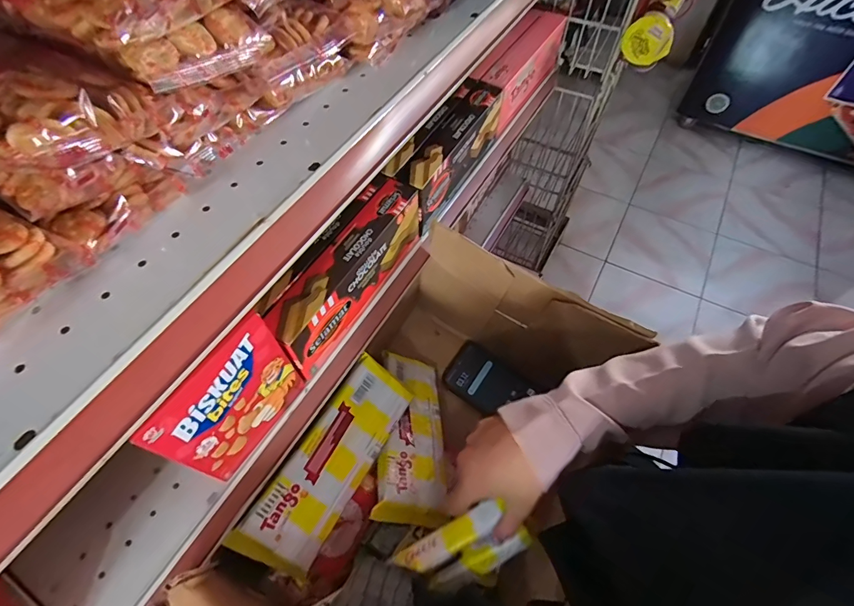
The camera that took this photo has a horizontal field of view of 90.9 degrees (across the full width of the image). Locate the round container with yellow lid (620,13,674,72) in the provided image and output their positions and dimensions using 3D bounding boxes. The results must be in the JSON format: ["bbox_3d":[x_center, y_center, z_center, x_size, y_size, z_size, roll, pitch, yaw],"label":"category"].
[{"bbox_3d":[0.348,-0.415,0.666,0.070,0.062,0.066,18,59,12],"label":"round container with yellow lid"}]

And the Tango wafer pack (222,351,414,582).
[{"bbox_3d":[-0.104,0.167,0.458,0.082,0.033,0.218,40,59,-12],"label":"Tango wafer pack"}]

